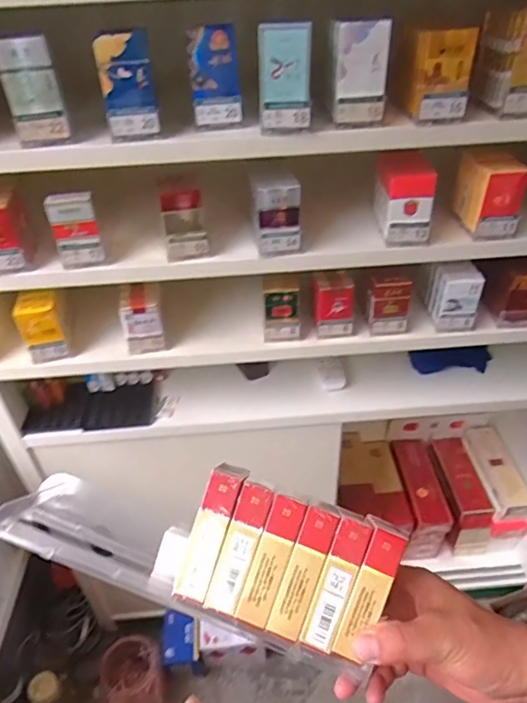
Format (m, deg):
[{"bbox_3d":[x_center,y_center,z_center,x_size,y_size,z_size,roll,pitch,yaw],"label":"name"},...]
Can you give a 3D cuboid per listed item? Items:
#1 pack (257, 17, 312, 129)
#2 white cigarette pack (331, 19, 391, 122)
[{"bbox_3d":[0.025,-0.309,0.578,0.055,0.103,0.021,-4,39,-2],"label":"pack"},{"bbox_3d":[0.109,-0.320,0.590,0.062,0.099,0.022,5,40,10],"label":"white cigarette pack"}]

